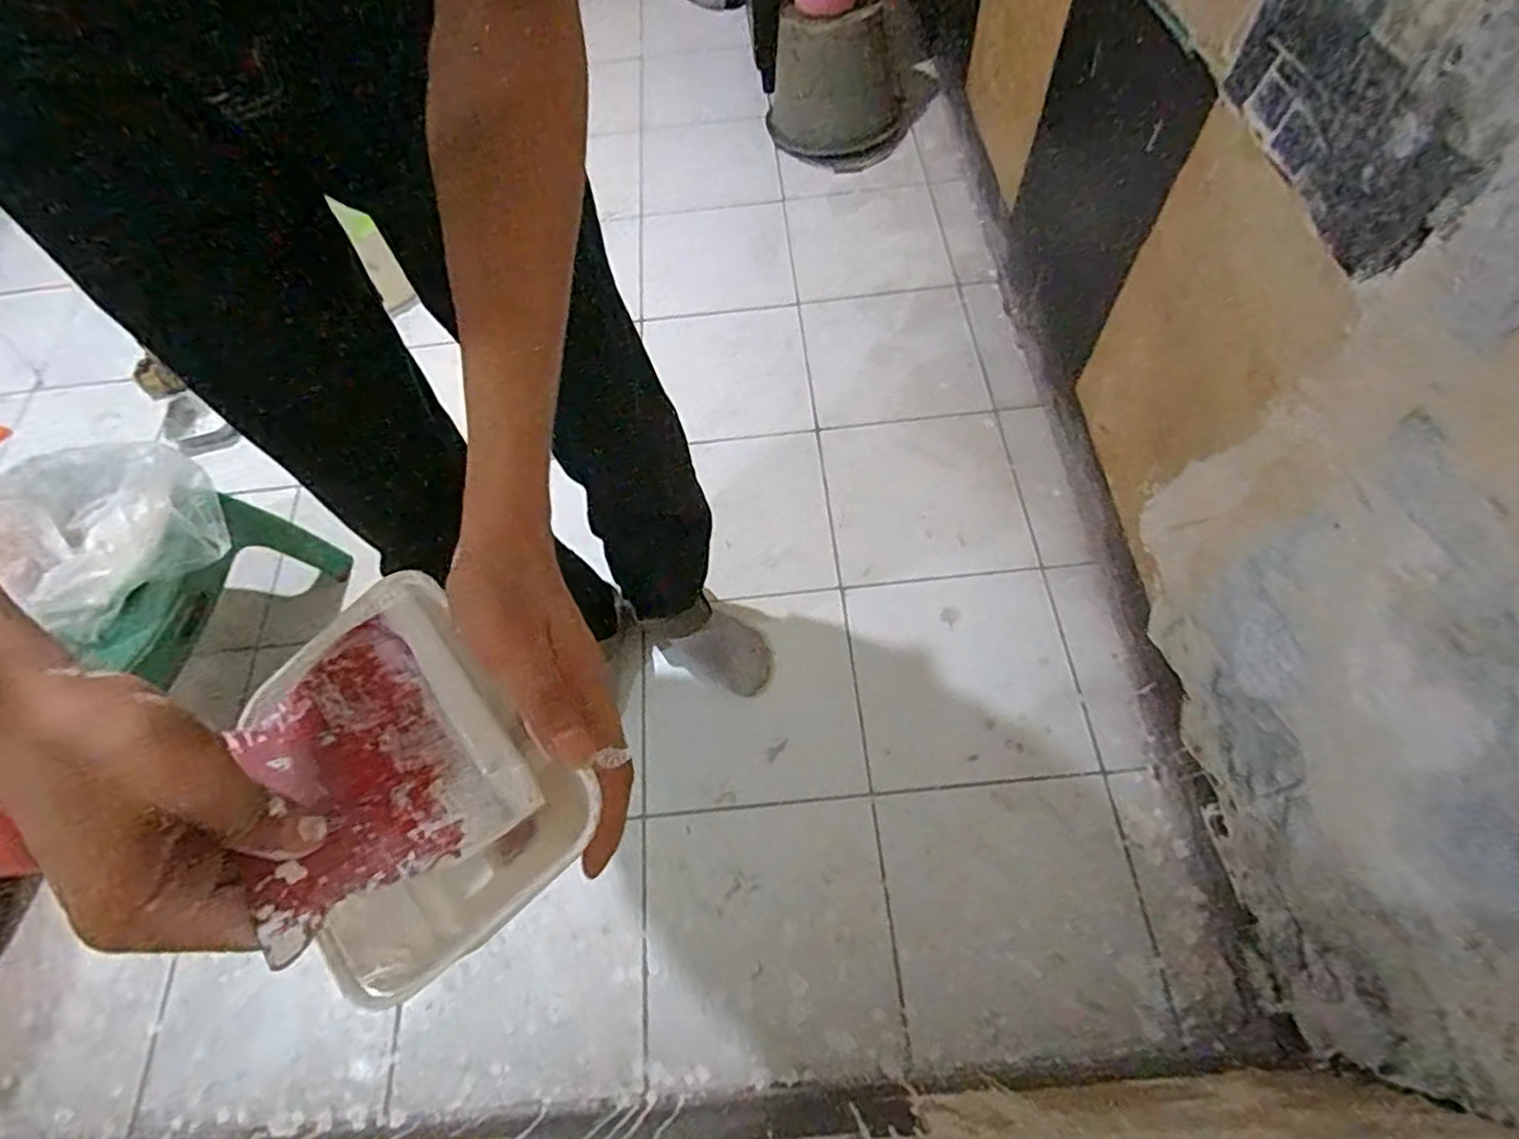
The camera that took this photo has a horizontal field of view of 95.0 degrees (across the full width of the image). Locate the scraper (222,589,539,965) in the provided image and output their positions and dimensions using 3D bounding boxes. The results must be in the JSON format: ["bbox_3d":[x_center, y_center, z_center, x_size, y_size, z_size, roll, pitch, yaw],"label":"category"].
[{"bbox_3d":[-0.163,0.077,0.290,0.099,0.012,0.118,-33,67,-12],"label":"scraper"}]

